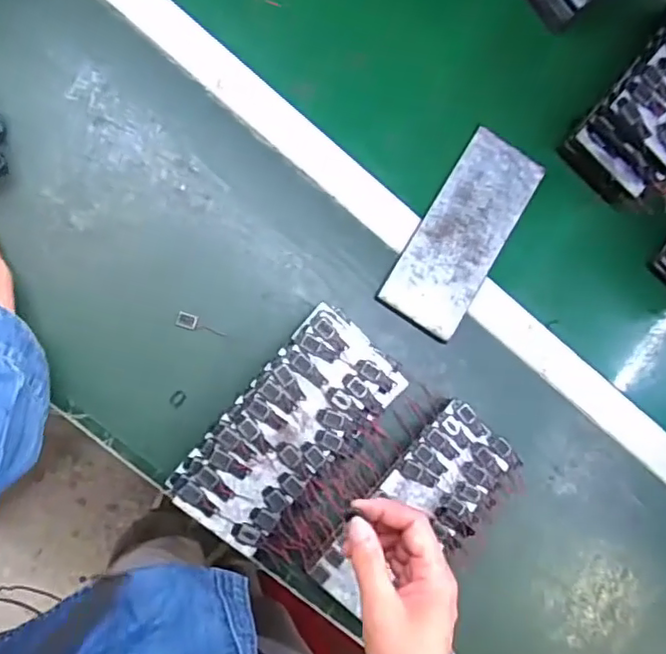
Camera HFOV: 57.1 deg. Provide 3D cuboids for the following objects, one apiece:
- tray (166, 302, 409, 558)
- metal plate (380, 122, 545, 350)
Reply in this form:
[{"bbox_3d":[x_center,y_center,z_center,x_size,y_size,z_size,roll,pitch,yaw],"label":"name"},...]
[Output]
[{"bbox_3d":[-0.037,0.087,0.533,0.104,0.045,0.203,44,82,-6],"label":"tray"},{"bbox_3d":[0.125,-0.089,0.588,0.080,0.016,0.197,32,83,-7],"label":"metal plate"}]

